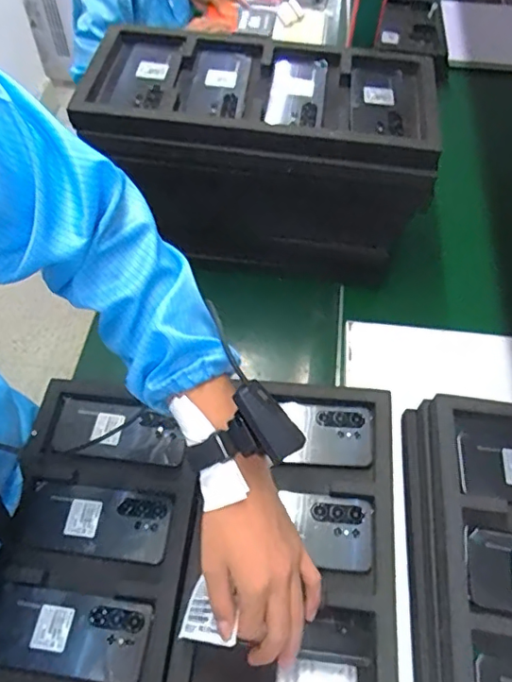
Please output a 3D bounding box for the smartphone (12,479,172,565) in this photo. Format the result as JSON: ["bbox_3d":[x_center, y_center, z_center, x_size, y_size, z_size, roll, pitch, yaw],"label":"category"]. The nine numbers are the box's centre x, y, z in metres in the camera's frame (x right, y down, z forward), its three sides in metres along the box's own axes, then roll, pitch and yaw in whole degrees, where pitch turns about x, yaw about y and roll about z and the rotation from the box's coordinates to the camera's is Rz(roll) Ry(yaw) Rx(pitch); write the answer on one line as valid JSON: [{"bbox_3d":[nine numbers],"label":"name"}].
[{"bbox_3d":[-0.190,0.209,0.618,0.176,0.005,0.071,9,58,4],"label":"smartphone"}]

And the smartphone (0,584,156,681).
[{"bbox_3d":[-0.199,0.310,0.558,0.171,0.004,0.072,8,58,4],"label":"smartphone"}]

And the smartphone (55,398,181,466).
[{"bbox_3d":[-0.174,0.118,0.687,0.161,0.012,0.073,8,57,2],"label":"smartphone"}]

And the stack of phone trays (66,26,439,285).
[{"bbox_3d":[0.002,-0.277,0.838,0.470,0.273,0.240,7,58,3],"label":"stack of phone trays"}]

